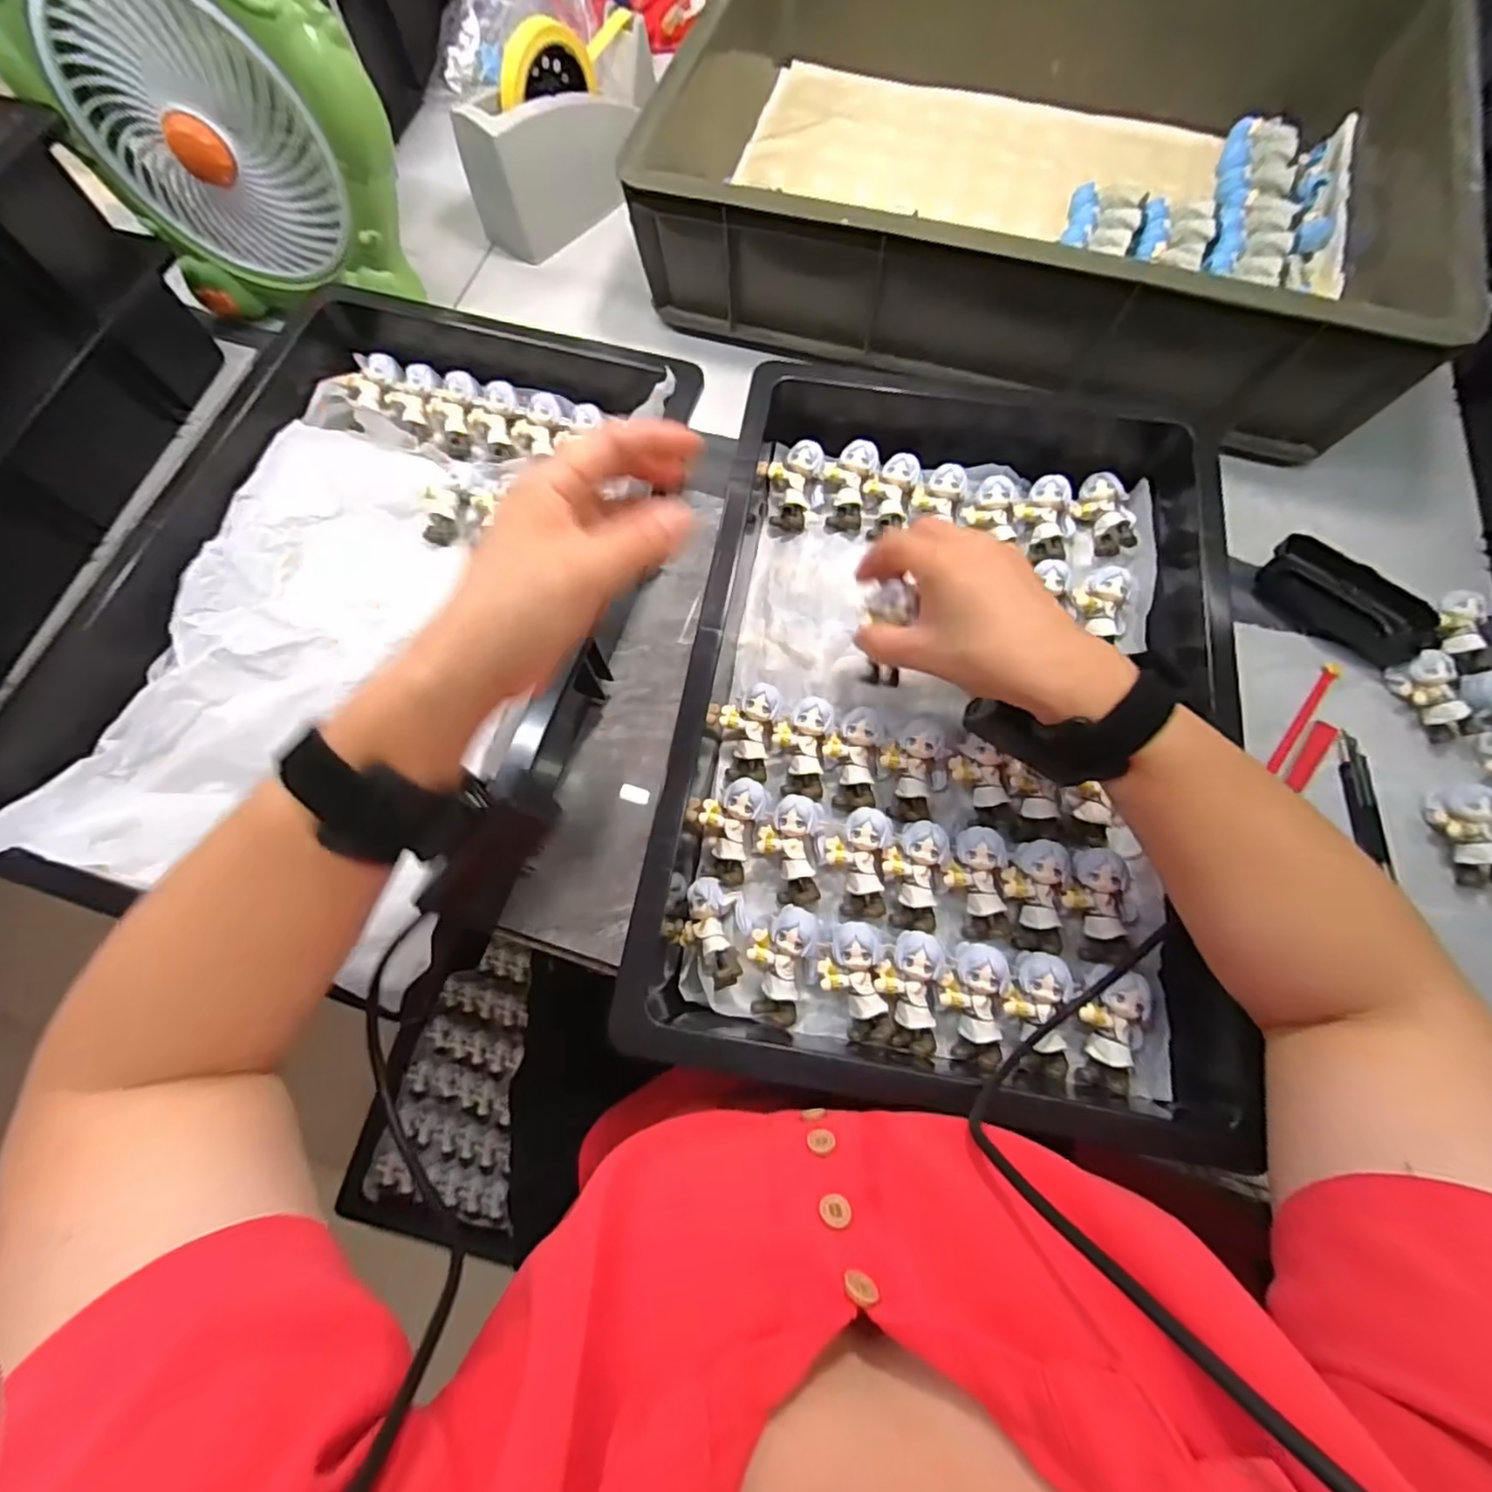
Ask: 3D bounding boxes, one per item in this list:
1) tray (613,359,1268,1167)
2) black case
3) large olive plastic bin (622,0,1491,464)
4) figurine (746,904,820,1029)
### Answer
[{"bbox_3d":[0.130,-0.040,0.404,0.318,0.072,0.482,9,73,4],"label":"tray"},{"bbox_3d":[0.448,-0.108,0.478,0.055,0.034,0.118,-34,75,-9],"label":"black case"},{"bbox_3d":[0.242,-0.507,0.550,0.587,0.143,0.409,17,73,7],"label":"large olive plastic bin"},{"bbox_3d":[0.023,0.125,0.359,0.038,0.027,0.063,1,72,2],"label":"figurine"}]

